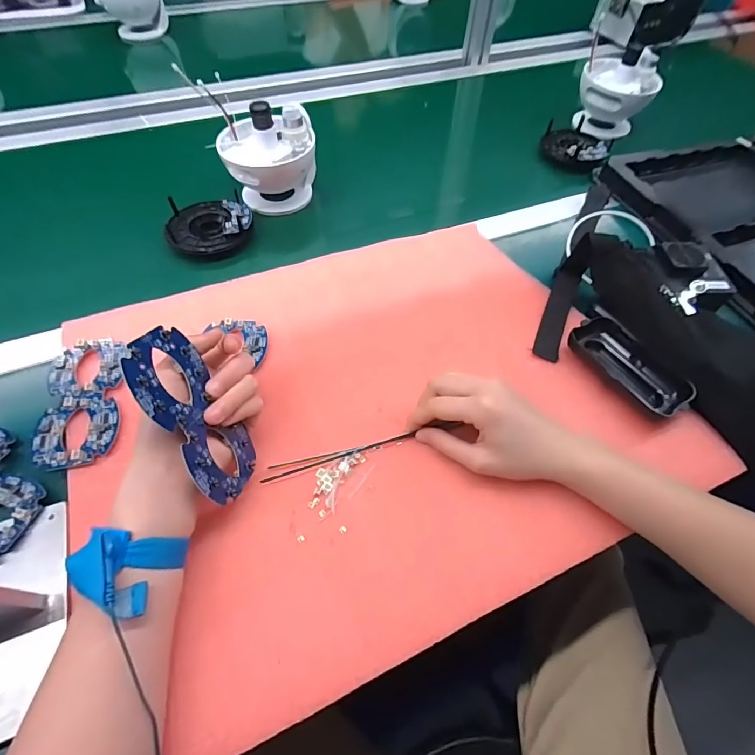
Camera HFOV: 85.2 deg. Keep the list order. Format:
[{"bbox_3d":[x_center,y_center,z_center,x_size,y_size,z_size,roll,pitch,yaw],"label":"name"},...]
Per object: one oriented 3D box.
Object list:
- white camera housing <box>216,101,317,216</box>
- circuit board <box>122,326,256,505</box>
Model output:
[{"bbox_3d":[-0.137,-0.279,0.527,0.112,0.115,0.099,-7,57,-5],"label":"white camera housing"},{"bbox_3d":[-0.125,0.028,0.285,0.004,0.126,0.066,-16,29,19],"label":"circuit board"}]

